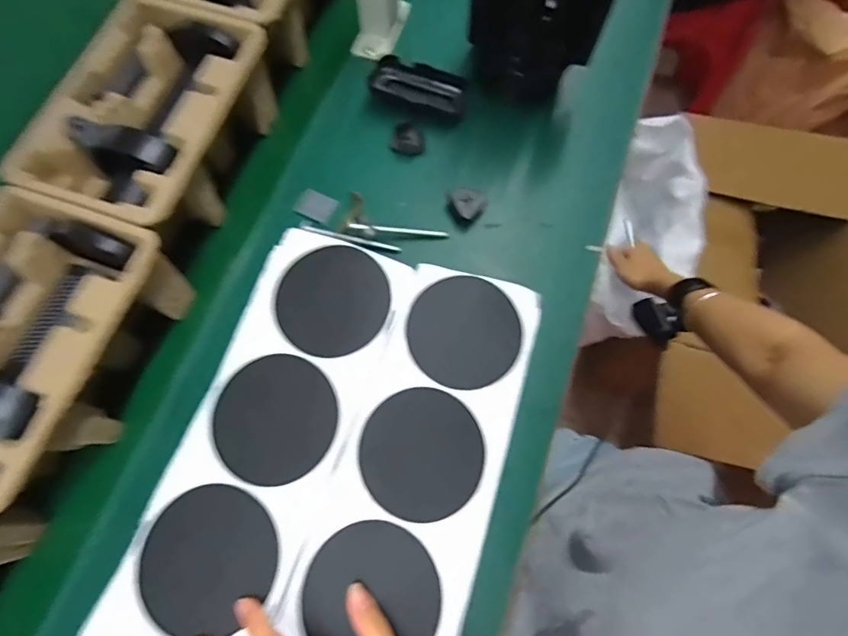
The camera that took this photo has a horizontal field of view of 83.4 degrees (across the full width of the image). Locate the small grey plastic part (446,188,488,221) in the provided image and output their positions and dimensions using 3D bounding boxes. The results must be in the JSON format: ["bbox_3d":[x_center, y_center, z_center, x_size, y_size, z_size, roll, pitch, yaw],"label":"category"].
[{"bbox_3d":[0.046,-0.121,0.494,0.036,0.017,0.030,-38,74,-10],"label":"small grey plastic part"}]

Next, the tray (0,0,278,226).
[{"bbox_3d":[-0.252,-0.179,0.472,0.155,0.110,0.219,17,73,4],"label":"tray"}]

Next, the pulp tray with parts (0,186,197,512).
[{"bbox_3d":[-0.315,0.026,0.399,0.141,0.109,0.225,19,73,4],"label":"pulp tray with parts"}]

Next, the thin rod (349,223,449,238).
[{"bbox_3d":[-0.025,-0.090,0.488,0.100,0.007,0.009,4,71,-11],"label":"thin rod"}]

